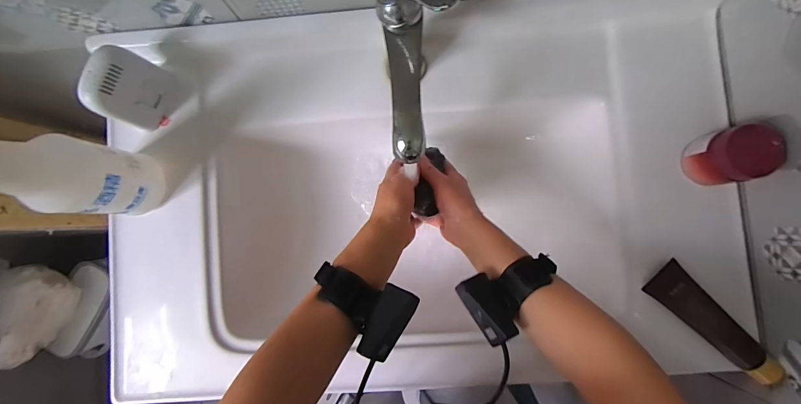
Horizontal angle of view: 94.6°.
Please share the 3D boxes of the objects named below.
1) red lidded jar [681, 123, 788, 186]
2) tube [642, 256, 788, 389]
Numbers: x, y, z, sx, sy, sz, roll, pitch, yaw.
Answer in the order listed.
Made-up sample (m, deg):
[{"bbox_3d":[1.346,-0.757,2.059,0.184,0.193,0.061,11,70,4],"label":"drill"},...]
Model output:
[{"bbox_3d":[0.374,-0.054,0.419,0.062,0.073,0.058,0,86,1],"label":"red lidded jar"},{"bbox_3d":[0.366,0.140,0.424,0.158,0.024,0.049,43,88,4],"label":"tube"}]

